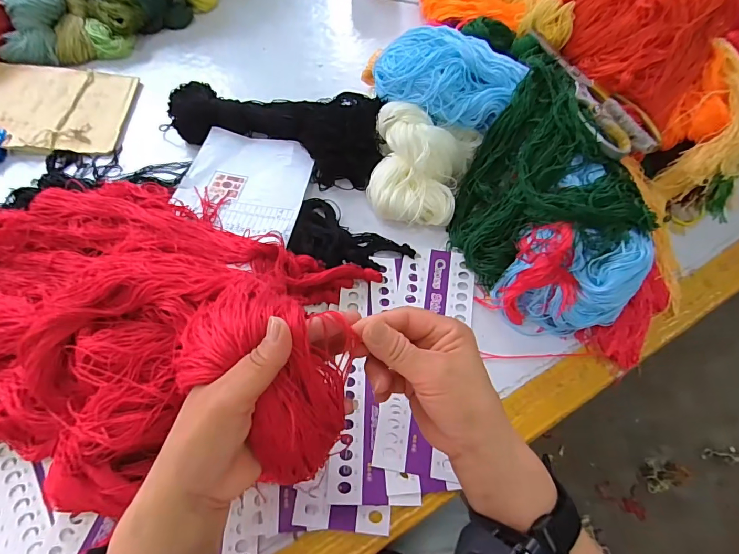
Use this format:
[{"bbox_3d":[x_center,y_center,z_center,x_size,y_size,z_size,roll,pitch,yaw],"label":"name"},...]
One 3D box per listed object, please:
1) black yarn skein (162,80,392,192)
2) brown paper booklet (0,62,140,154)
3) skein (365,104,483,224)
[{"bbox_3d":[-0.127,-0.198,0.516,0.296,0.055,0.115,12,64,3],"label":"black yarn skein"},{"bbox_3d":[-0.438,-0.233,0.538,0.201,0.008,0.148,3,63,-8],"label":"brown paper booklet"},{"bbox_3d":[0.065,-0.134,0.479,0.122,0.047,0.142,12,93,-10],"label":"skein"}]

